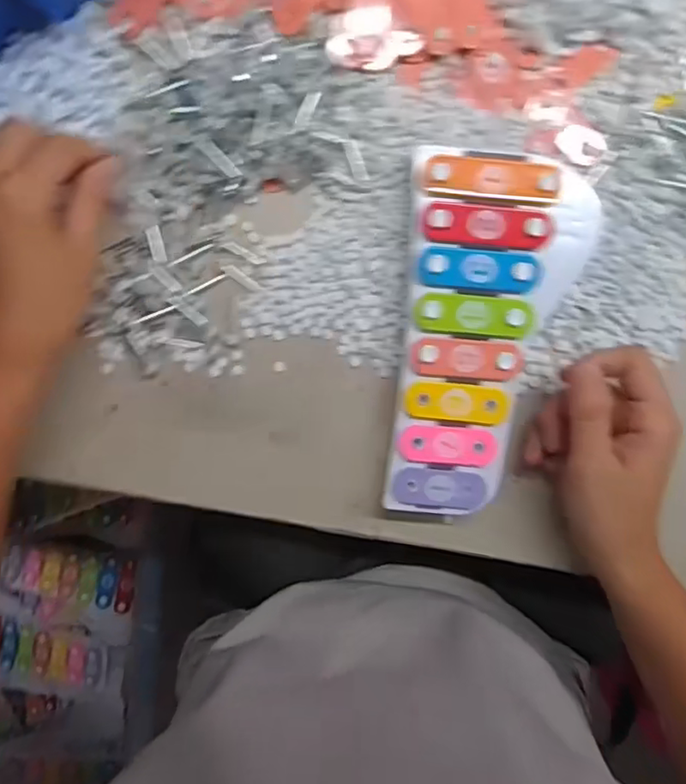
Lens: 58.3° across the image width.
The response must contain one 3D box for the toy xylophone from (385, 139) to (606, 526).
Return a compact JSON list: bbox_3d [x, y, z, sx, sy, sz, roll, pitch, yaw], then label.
[{"bbox_3d":[0.092,-0.034,0.392,0.109,0.038,0.220,5,97,-1],"label":"toy xylophone"}]

